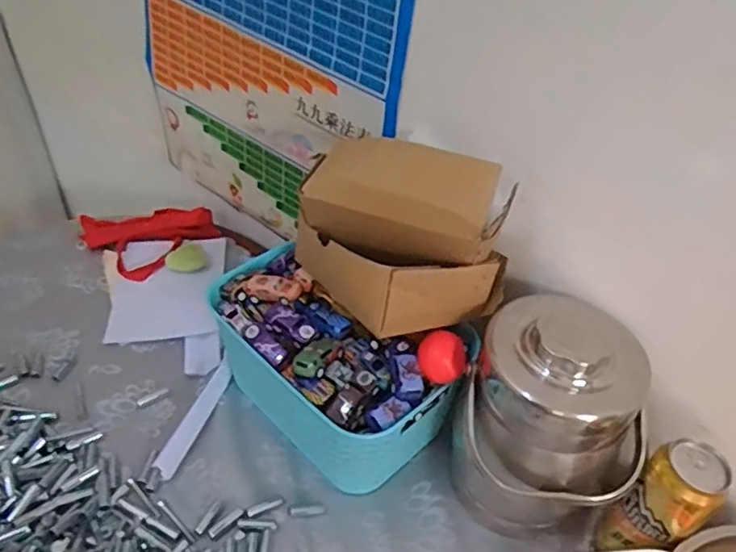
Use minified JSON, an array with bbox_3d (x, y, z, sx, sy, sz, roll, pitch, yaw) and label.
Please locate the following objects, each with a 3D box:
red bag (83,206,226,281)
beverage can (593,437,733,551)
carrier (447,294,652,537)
[{"bbox_3d":[-0.331,-0.056,0.940,0.195,0.020,0.142,-9,44,-16],"label":"red bag"},{"bbox_3d":[0.271,0.219,0.574,0.060,0.153,0.069,-27,52,-32],"label":"beverage can"},{"bbox_3d":[0.172,0.148,0.614,0.176,0.232,0.141,17,43,12],"label":"carrier"}]

